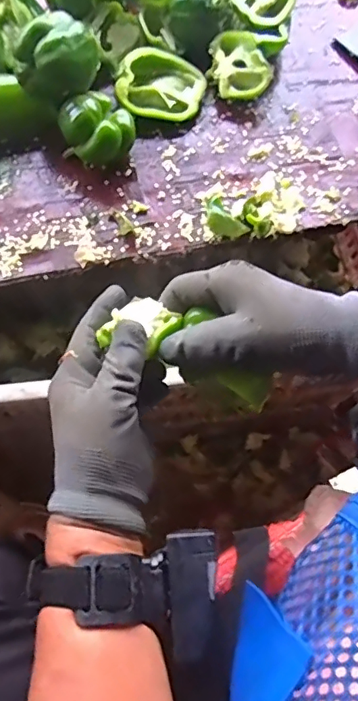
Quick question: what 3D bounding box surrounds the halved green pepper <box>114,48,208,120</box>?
[{"bbox_3d":[-0.017,-0.272,0.536,0.086,0.030,0.070,6,70,0],"label":"halved green pepper"}]

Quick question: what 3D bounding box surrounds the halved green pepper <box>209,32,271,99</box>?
[{"bbox_3d":[0.064,-0.294,0.549,0.057,0.039,0.067,1,70,-2],"label":"halved green pepper"}]

